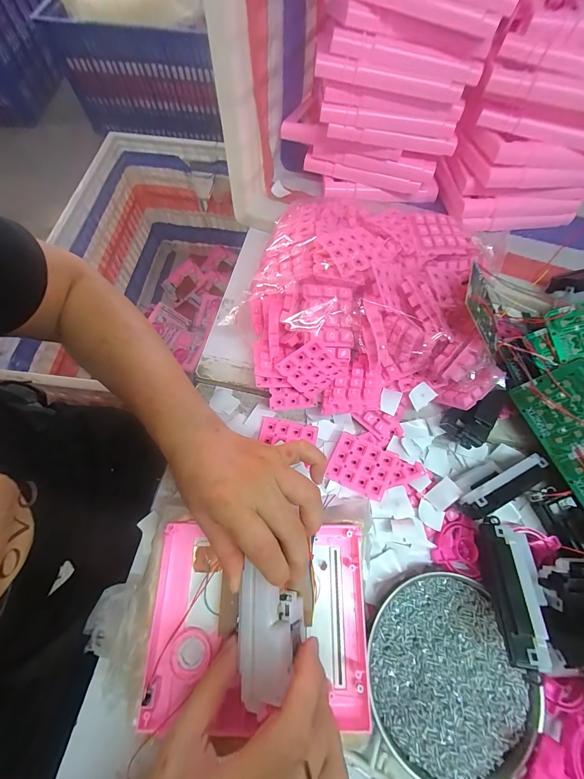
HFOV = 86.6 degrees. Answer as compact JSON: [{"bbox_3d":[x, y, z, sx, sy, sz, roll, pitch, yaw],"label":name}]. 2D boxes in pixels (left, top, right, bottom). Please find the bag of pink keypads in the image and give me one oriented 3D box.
[{"bbox_3d":[0.079,-0.092,0.333,0.254,0.097,0.232,2,67,0],"label":"bag of pink keypads"}]

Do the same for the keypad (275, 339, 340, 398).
[{"bbox_3d":[0.019,-0.018,0.307,0.049,0.056,0.005,-36,35,20],"label":"keypad"}]

